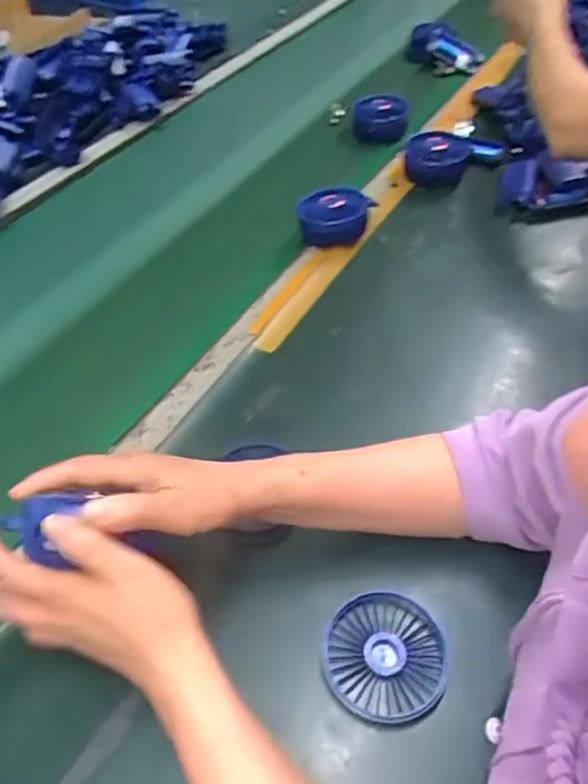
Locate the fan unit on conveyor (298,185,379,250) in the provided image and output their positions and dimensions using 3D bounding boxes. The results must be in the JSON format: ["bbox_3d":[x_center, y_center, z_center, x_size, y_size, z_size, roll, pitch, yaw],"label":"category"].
[{"bbox_3d":[0.056,-0.216,0.769,0.100,0.048,0.092,-4,47,1],"label":"fan unit on conveyor"}]

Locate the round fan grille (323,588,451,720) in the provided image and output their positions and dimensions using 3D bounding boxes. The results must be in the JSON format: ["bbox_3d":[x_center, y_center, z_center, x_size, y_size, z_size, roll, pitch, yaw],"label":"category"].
[{"bbox_3d":[0.066,0.191,0.447,0.083,0.013,0.089,-4,43,4],"label":"round fan grille"}]

